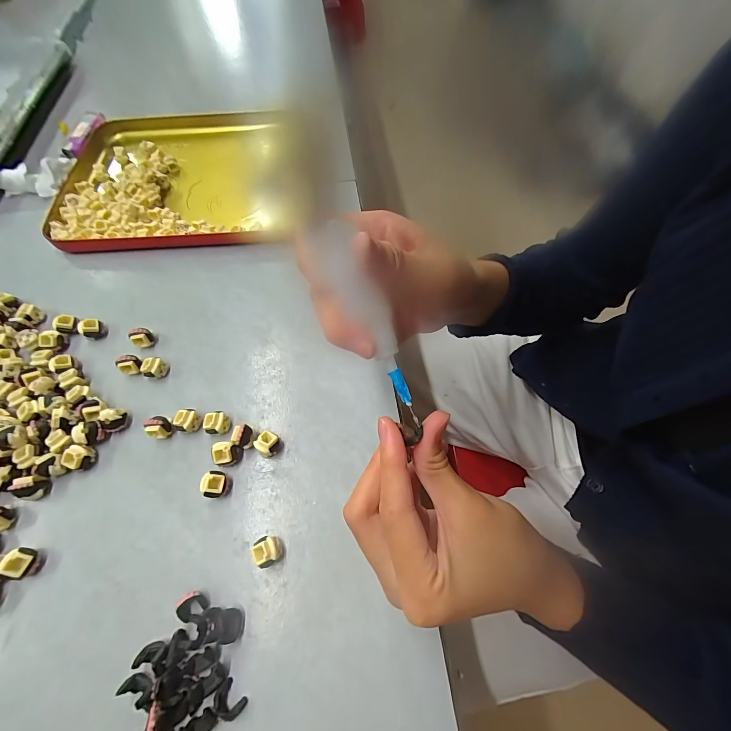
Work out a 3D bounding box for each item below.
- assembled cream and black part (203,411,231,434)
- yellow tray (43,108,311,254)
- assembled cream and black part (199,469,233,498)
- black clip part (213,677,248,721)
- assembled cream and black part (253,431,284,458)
[{"bbox_3d":[-0.105,0.041,0.241,0.015,0.014,0.015,2,63,1],"label":"assembled cream and black part"},{"bbox_3d":[-0.194,-0.204,0.364,0.259,0.016,0.216,-7,64,-3],"label":"yellow tray"},{"bbox_3d":[-0.098,0.078,0.222,0.016,0.013,0.016,13,64,7],"label":"assembled cream and black part"},{"bbox_3d":[-0.071,0.174,0.176,0.016,0.006,0.012,38,69,17],"label":"black clip part"},{"bbox_3d":[-0.067,0.055,0.234,0.014,0.014,0.015,40,70,18],"label":"assembled cream and black part"}]

